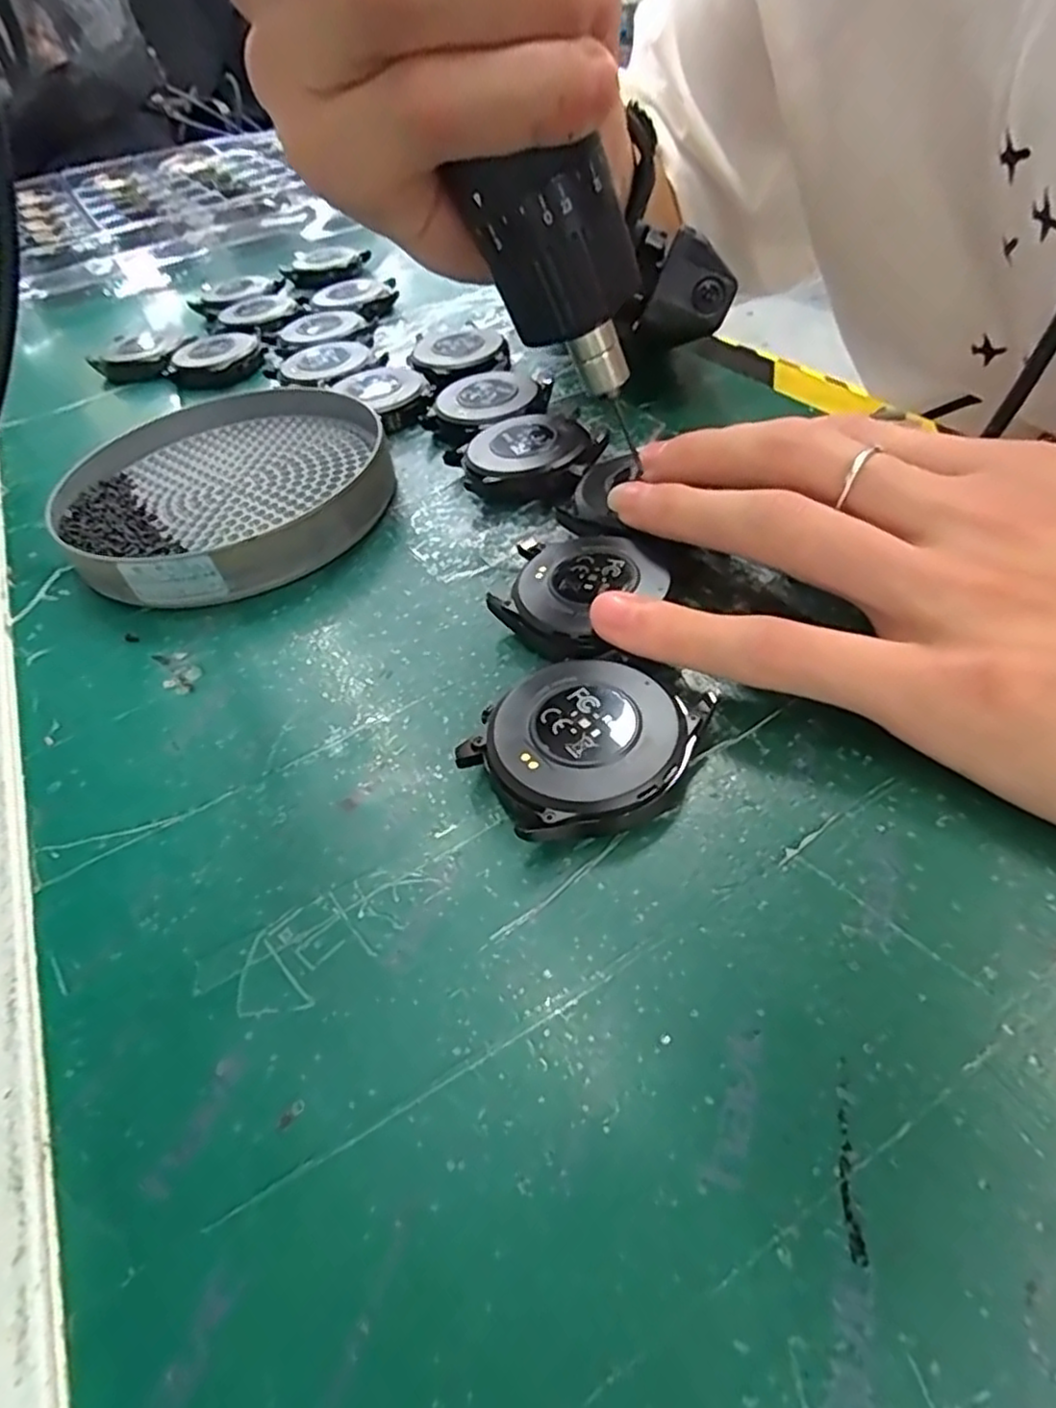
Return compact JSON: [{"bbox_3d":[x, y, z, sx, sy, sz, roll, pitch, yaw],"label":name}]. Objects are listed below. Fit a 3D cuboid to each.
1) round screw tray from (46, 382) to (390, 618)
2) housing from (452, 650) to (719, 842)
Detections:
[{"bbox_3d":[-0.106,-0.079,0.245,0.111,0.017,0.115,-3,48,3],"label":"round screw tray"},{"bbox_3d":[0.012,0.009,0.154,0.047,0.012,0.044,-32,53,-21],"label":"housing"}]

